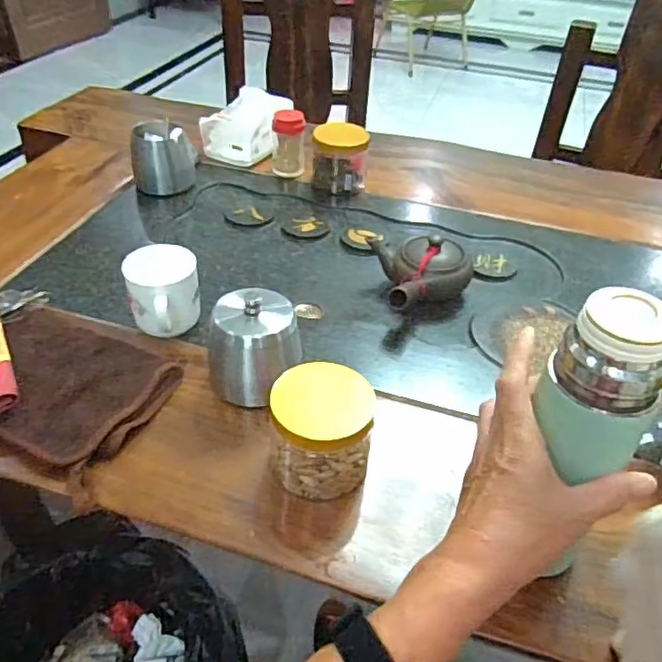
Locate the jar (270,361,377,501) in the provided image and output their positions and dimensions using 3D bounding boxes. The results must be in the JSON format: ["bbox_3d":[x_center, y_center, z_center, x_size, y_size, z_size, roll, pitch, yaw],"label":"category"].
[{"bbox_3d":[-0.007,0.082,0.497,0.081,0.079,0.086,2,41,-2],"label":"jar"}]

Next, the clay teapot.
[{"bbox_3d":[0.112,-0.076,0.714,0.116,0.062,0.100,-10,43,-16],"label":"clay teapot"}]

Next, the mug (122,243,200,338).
[{"bbox_3d":[-0.171,-0.033,0.619,0.072,0.086,0.073,-13,44,-18],"label":"mug"}]

